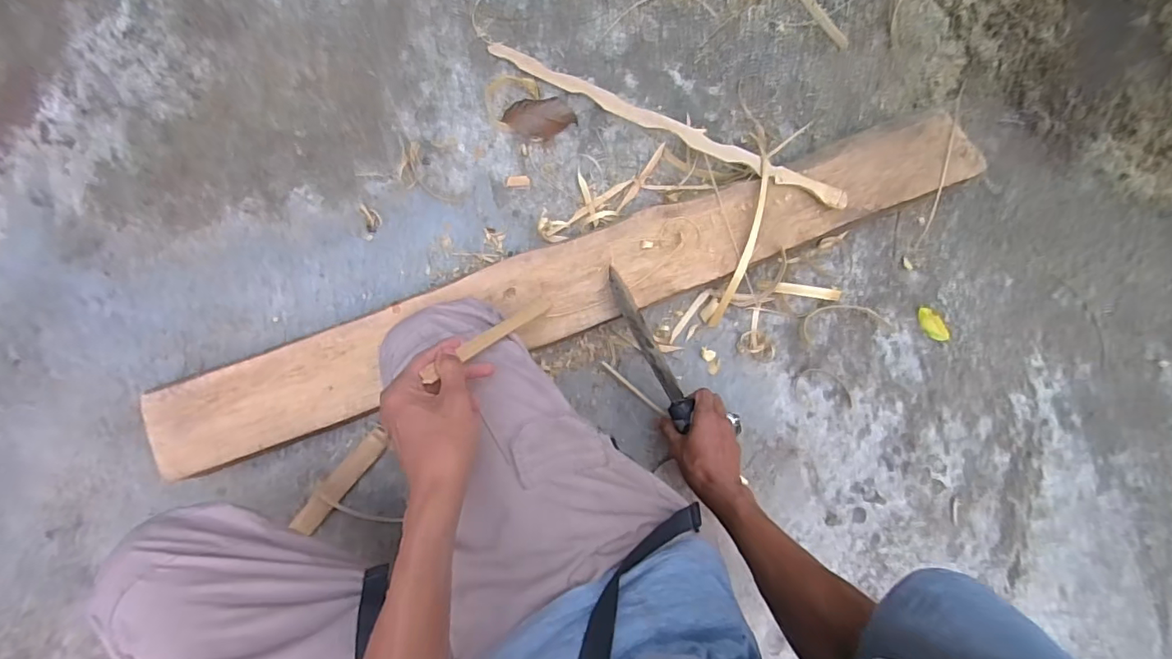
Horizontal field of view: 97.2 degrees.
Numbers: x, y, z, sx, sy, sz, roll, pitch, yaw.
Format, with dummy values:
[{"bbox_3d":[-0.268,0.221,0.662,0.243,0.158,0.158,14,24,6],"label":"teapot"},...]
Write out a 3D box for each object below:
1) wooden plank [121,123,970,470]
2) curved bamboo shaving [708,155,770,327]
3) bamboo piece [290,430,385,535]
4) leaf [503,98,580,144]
[{"bbox_3d":[-0.011,-0.059,0.667,1.081,0.033,0.120,-20,86,-4],"label":"wooden plank"},{"bbox_3d":[0.210,-0.113,0.682,0.017,0.042,0.231,16,98,-1],"label":"curved bamboo shaving"},{"bbox_3d":[-0.317,0.197,0.670,0.030,0.007,0.159,40,85,1],"label":"bamboo piece"},{"bbox_3d":[-0.065,-0.295,0.724,0.099,0.033,0.055,13,85,-1],"label":"leaf"}]

